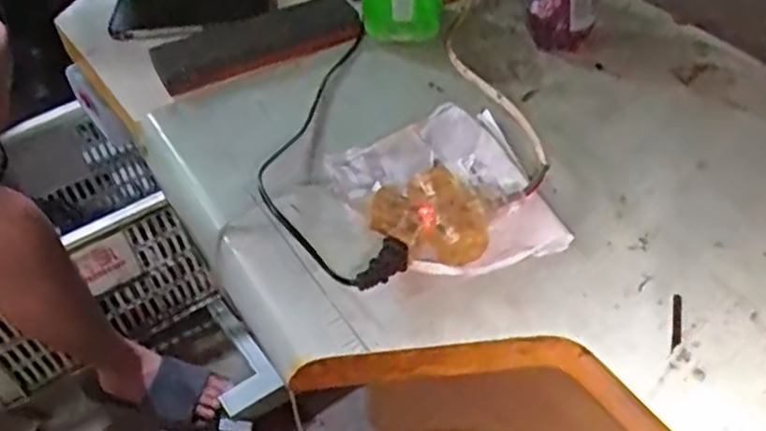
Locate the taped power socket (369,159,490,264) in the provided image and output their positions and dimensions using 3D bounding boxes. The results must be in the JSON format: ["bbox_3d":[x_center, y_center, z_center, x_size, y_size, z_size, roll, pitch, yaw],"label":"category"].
[{"bbox_3d":[0.032,-0.001,0.485,0.079,0.031,0.062,1,45,2],"label":"taped power socket"}]

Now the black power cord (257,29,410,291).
[{"bbox_3d":[-0.049,-0.066,0.560,0.098,0.031,0.321,-6,45,-5],"label":"black power cord"}]

